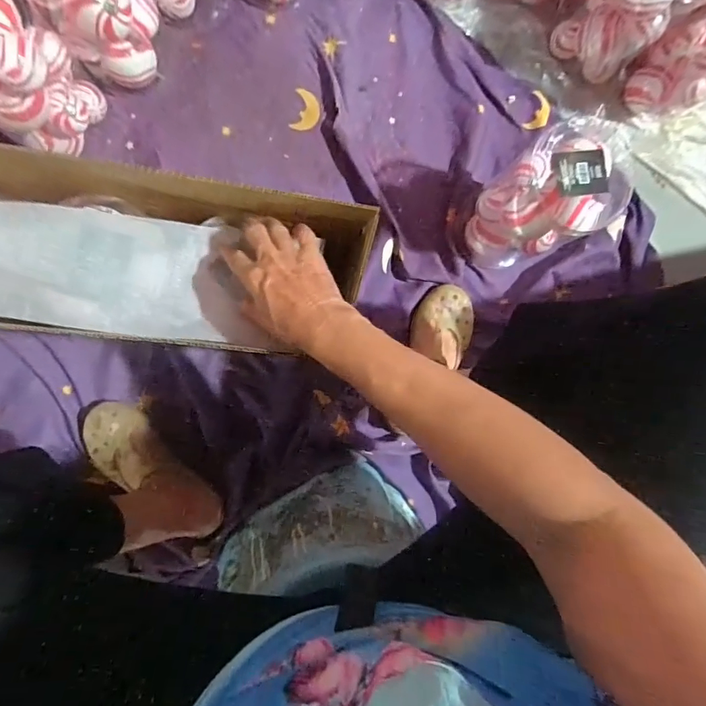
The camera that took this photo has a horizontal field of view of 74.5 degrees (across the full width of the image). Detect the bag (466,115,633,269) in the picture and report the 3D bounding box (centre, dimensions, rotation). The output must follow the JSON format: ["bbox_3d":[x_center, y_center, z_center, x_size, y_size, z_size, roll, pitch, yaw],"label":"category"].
[{"bbox_3d":[0.230,-0.190,0.615,0.109,0.212,0.110,-45,97,-4],"label":"bag"}]

